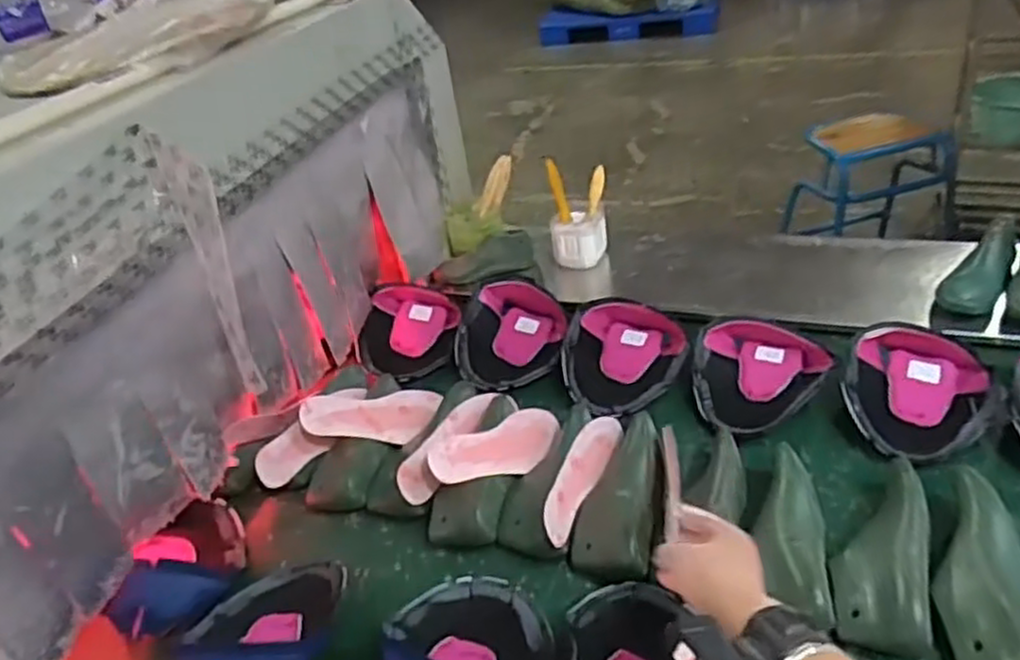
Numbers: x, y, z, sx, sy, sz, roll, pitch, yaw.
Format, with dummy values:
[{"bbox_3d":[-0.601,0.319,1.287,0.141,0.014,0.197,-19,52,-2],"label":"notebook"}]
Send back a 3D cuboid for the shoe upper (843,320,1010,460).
[{"bbox_3d":[0.472,0.068,0.864,0.156,0.081,0.151,21,43,32],"label":"shoe upper"}]

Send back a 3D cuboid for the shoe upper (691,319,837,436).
[{"bbox_3d":[0.312,0.063,0.943,0.160,0.076,0.133,9,38,18],"label":"shoe upper"}]

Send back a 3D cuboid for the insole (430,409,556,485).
[{"bbox_3d":[-0.010,0.139,0.878,0.192,0.020,0.067,-12,74,-43],"label":"insole"}]

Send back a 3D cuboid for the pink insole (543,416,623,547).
[{"bbox_3d":[0.081,0.156,0.835,0.014,0.052,0.209,-24,17,36],"label":"pink insole"}]

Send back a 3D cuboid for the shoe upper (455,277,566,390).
[{"bbox_3d":[-0.003,0.003,1.078,0.147,0.072,0.160,5,37,14],"label":"shoe upper"}]

